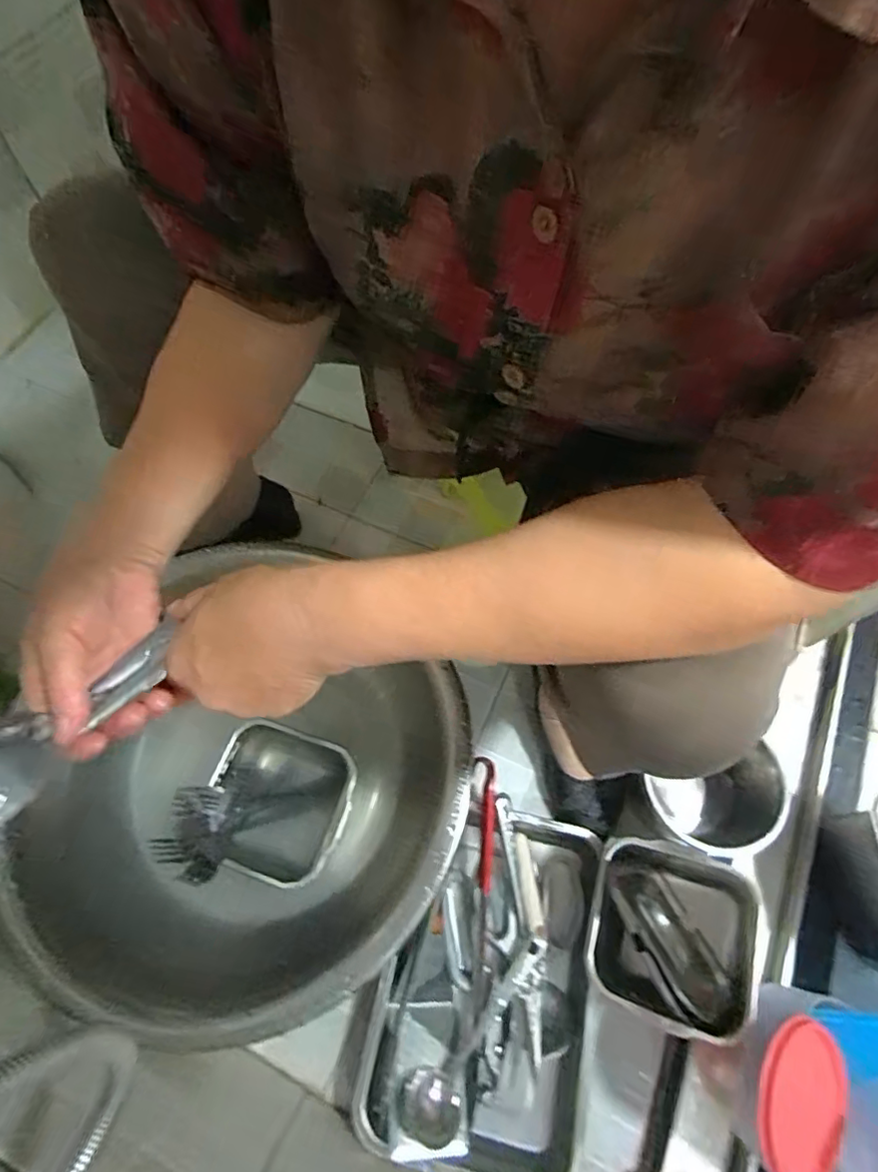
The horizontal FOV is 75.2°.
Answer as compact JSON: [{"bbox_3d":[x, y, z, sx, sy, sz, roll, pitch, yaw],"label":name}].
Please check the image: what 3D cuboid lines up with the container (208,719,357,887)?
[{"bbox_3d":[-0.162,0.228,0.601,0.143,0.082,0.140,17,67,8],"label":"container"}]

